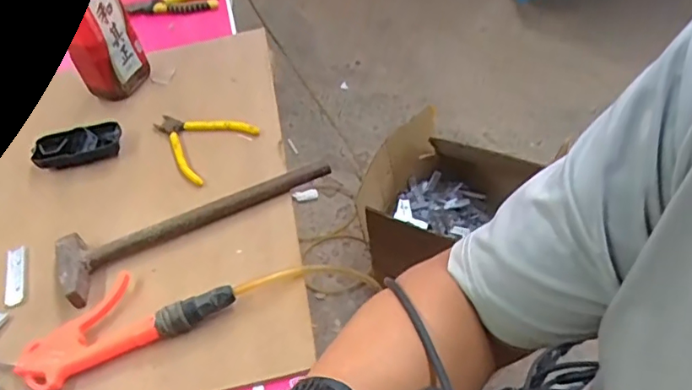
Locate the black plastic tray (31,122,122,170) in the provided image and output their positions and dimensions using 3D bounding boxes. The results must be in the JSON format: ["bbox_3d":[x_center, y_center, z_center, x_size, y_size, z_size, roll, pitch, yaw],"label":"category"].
[{"bbox_3d":[-0.352,-0.065,0.718,0.109,0.030,0.051,-14,48,-8],"label":"black plastic tray"}]

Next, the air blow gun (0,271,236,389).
[{"bbox_3d":[-0.233,0.120,0.533,0.235,0.030,0.089,-20,49,-13],"label":"air blow gun"}]

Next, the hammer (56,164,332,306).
[{"bbox_3d":[-0.169,0.022,0.618,0.307,0.034,0.078,-23,50,-16],"label":"hammer"}]

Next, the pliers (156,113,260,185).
[{"bbox_3d":[-0.199,-0.081,0.719,0.134,0.017,0.111,29,56,28],"label":"pliers"}]

